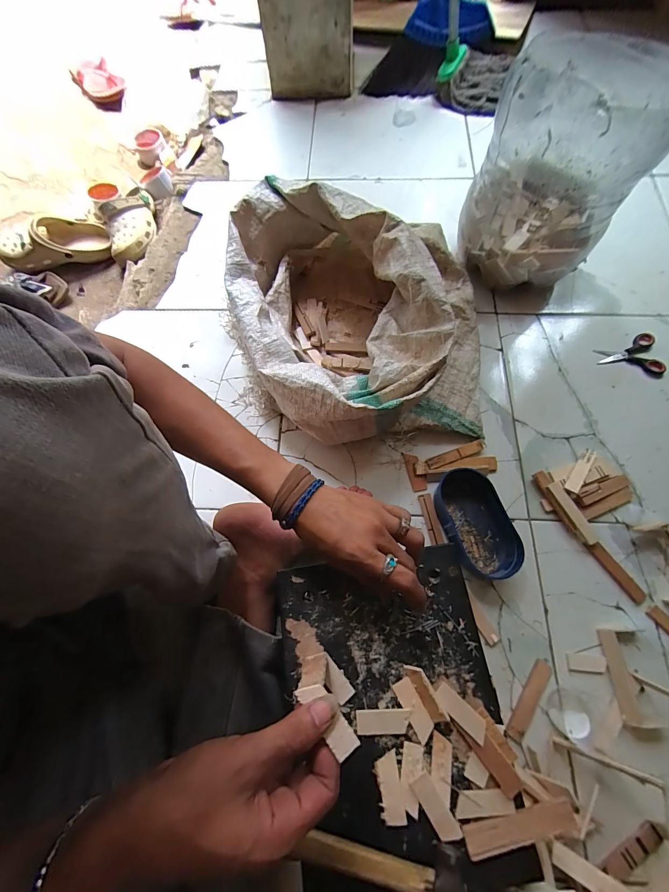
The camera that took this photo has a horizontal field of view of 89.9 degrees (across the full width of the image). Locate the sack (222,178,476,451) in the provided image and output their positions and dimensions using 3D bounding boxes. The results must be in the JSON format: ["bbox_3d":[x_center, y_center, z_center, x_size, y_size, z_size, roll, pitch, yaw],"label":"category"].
[{"bbox_3d":[0.042,-0.228,0.559,0.413,0.173,0.420,-4,69,0],"label":"sack"}]

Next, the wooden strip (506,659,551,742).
[{"bbox_3d":[0.251,0.326,0.433,0.019,0.007,0.099,37,75,14],"label":"wooden strip"}]

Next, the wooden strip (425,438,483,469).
[{"bbox_3d":[0.199,0.015,0.551,0.101,0.005,0.018,-20,70,-6],"label":"wooden strip"}]

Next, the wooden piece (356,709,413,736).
[{"bbox_3d":[0.047,0.265,0.322,0.051,0.006,0.019,-4,69,0],"label":"wooden piece"}]

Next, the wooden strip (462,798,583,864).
[{"bbox_3d":[0.161,0.332,0.290,0.096,0.009,0.020,-13,70,-3],"label":"wooden strip"}]

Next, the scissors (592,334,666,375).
[{"bbox_3d":[0.531,-0.163,0.605,0.113,0.008,0.079,-5,69,0],"label":"scissors"}]

